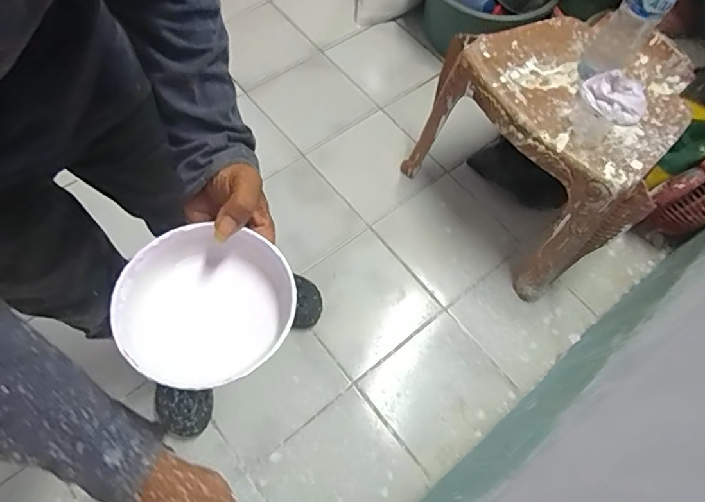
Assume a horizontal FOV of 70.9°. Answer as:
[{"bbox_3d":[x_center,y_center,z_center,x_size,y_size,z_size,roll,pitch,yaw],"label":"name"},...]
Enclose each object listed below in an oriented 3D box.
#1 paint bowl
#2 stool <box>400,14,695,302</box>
[{"bbox_3d":[-0.118,0.045,0.406,0.131,0.044,0.133,1,63,-3],"label":"paint bowl"},{"bbox_3d":[0.483,-0.256,1.226,0.454,0.435,0.528,-34,67,-23],"label":"stool"}]

